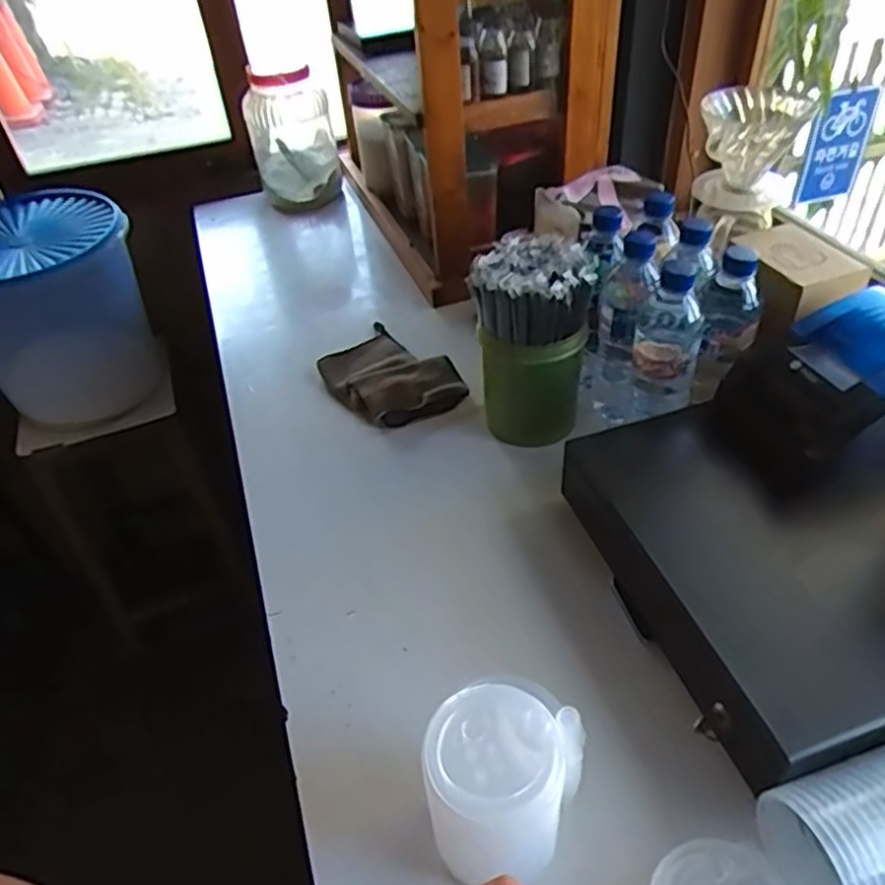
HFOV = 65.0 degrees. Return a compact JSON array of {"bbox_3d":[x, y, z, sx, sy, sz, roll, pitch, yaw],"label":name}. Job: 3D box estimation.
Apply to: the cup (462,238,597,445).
[{"bbox_3d":[0.099,-0.101,0.769,0.116,0.219,0.103,5,44,11],"label":"cup"}]

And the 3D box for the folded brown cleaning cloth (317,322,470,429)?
[{"bbox_3d":[-0.071,-0.082,0.901,0.137,0.032,0.192,-32,48,-25],"label":"folded brown cleaning cloth"}]

